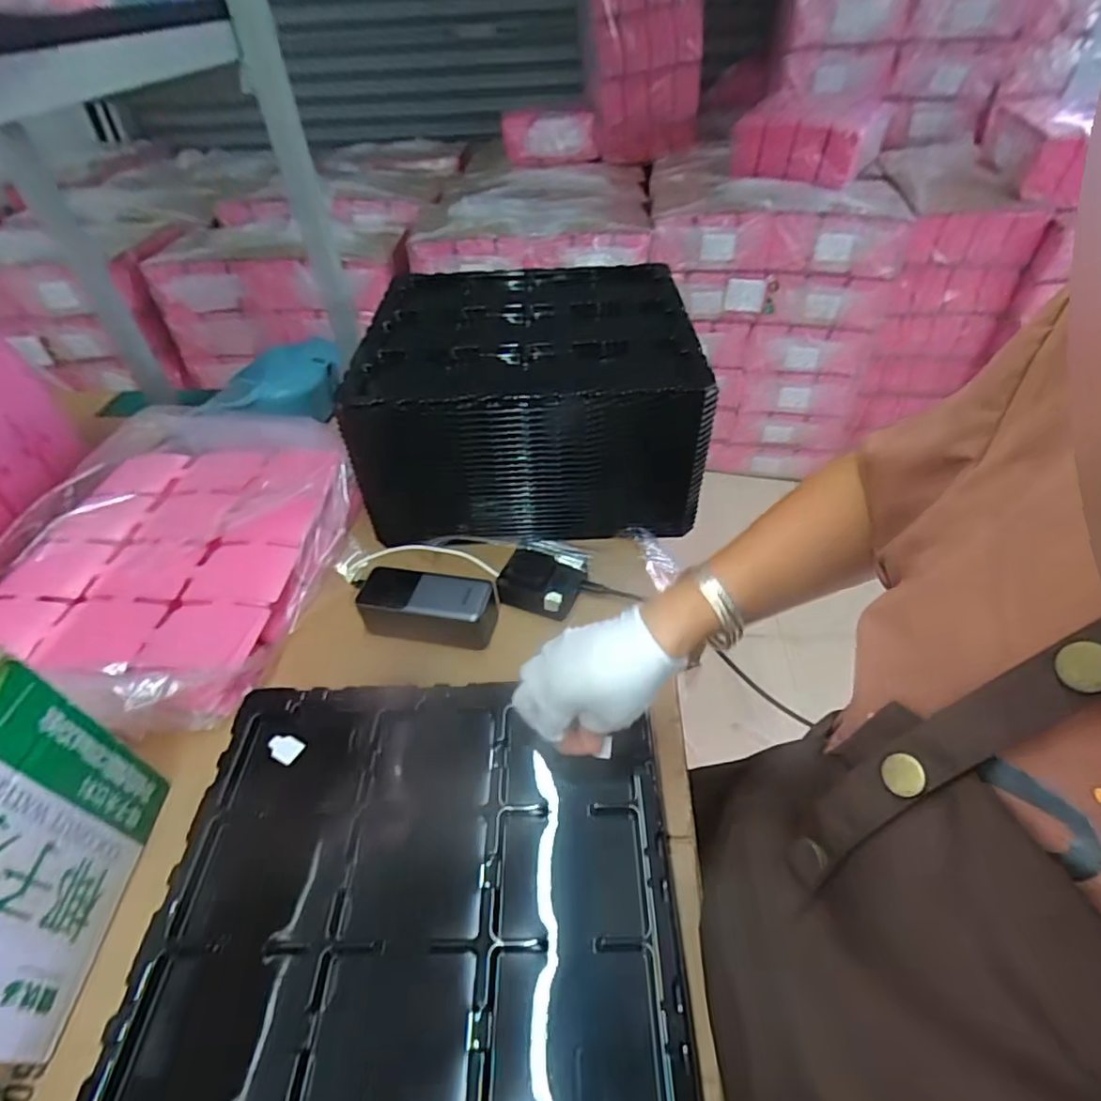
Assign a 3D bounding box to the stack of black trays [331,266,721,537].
[{"bbox_3d":[-0.022,-0.190,0.740,0.369,0.207,0.359,-2,45,2],"label":"stack of black trays"}]

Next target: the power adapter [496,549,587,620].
[{"bbox_3d":[-0.011,0.035,0.606,0.079,0.038,0.053,17,48,19],"label":"power adapter"}]

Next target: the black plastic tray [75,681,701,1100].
[{"bbox_3d":[-0.090,0.252,0.364,0.332,0.016,0.362,-1,45,3],"label":"black plastic tray"}]

